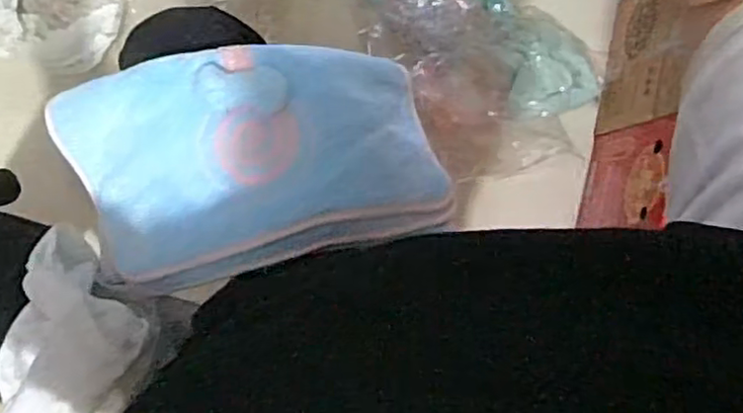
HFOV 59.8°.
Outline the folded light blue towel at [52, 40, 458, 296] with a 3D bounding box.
[{"bbox_3d":[-0.088,-0.041,0.544,0.291,0.092,0.175,-14,91,-3],"label":"folded light blue towel"}]

